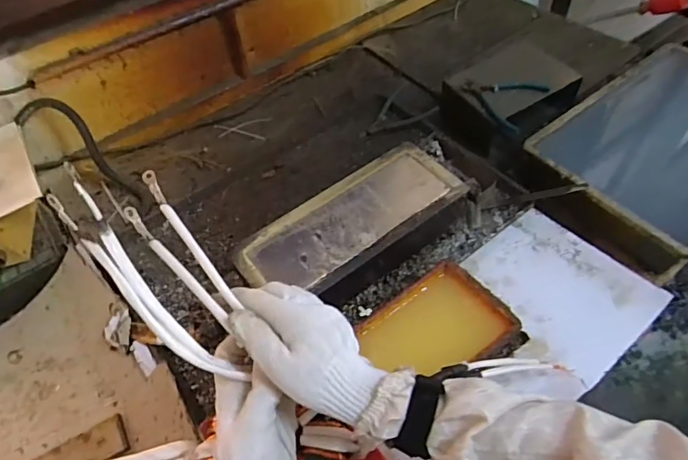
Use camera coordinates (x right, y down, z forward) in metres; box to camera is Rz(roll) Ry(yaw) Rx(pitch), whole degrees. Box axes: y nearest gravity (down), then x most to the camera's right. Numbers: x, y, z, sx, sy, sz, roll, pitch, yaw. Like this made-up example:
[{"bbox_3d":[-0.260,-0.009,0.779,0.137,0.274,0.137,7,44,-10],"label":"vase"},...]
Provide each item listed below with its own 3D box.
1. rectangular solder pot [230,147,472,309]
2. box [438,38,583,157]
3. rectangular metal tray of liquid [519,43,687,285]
[{"bbox_3d":[0.019,0.008,0.742,0.354,0.093,0.152,-32,56,-19],"label":"rectangular solder pot"},{"bbox_3d":[0.315,-0.244,0.931,0.231,0.116,0.169,-29,55,-16],"label":"box"},{"bbox_3d":[0.541,-0.120,0.850,0.490,0.140,0.315,-32,56,-18],"label":"rectangular metal tray of liquid"}]

